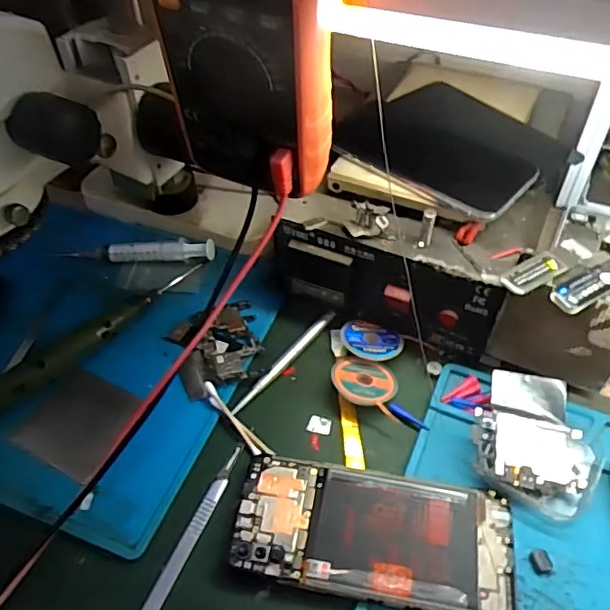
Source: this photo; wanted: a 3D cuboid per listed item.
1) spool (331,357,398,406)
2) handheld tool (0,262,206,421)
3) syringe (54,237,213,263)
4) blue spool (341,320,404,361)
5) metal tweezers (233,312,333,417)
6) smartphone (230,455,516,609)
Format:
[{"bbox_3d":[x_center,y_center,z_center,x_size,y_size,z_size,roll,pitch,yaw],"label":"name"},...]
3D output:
[{"bbox_3d":[0.041,0.054,0.390,0.045,0.014,0.039,20,53,18],"label":"spool"},{"bbox_3d":[-0.159,0.024,0.416,0.023,0.025,0.207,36,59,29],"label":"handheld tool"},{"bbox_3d":[-0.140,-0.046,0.472,0.128,0.027,0.016,1,49,3],"label":"syringe"},{"bbox_3d":[0.049,0.025,0.412,0.041,0.007,0.041,6,36,-4],"label":"blue spool"},{"bbox_3d":[-0.014,0.039,0.410,0.009,0.004,0.110,32,57,26],"label":"metal tweezers"},{"bbox_3d":[0.039,0.132,0.324,0.155,0.010,0.071,7,50,9],"label":"smartphone"}]

